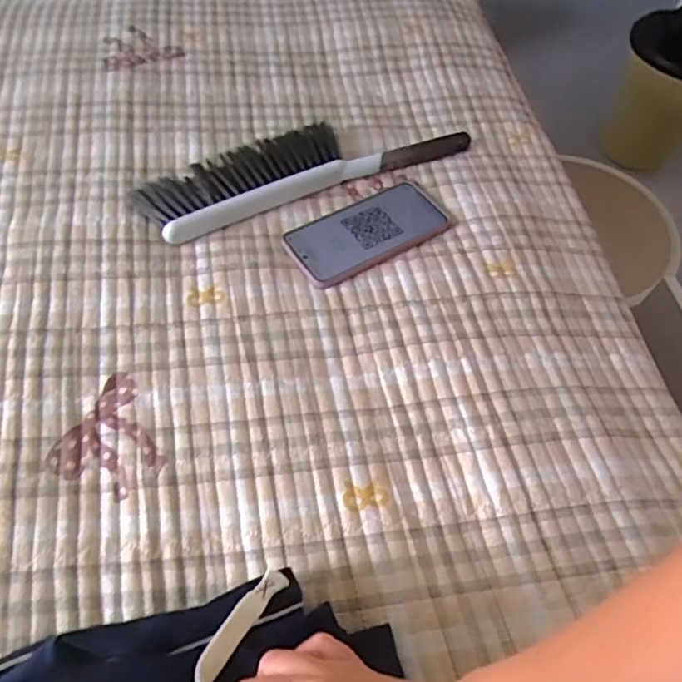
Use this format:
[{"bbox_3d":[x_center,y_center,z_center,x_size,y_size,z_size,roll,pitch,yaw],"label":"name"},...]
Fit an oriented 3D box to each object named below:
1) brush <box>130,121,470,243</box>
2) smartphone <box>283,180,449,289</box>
[{"bbox_3d":[-0.044,-0.205,0.602,0.361,0.023,0.103,-22,63,-14],"label":"brush"},{"bbox_3d":[0.028,-0.115,0.565,0.167,0.007,0.077,-28,64,-17],"label":"smartphone"}]

